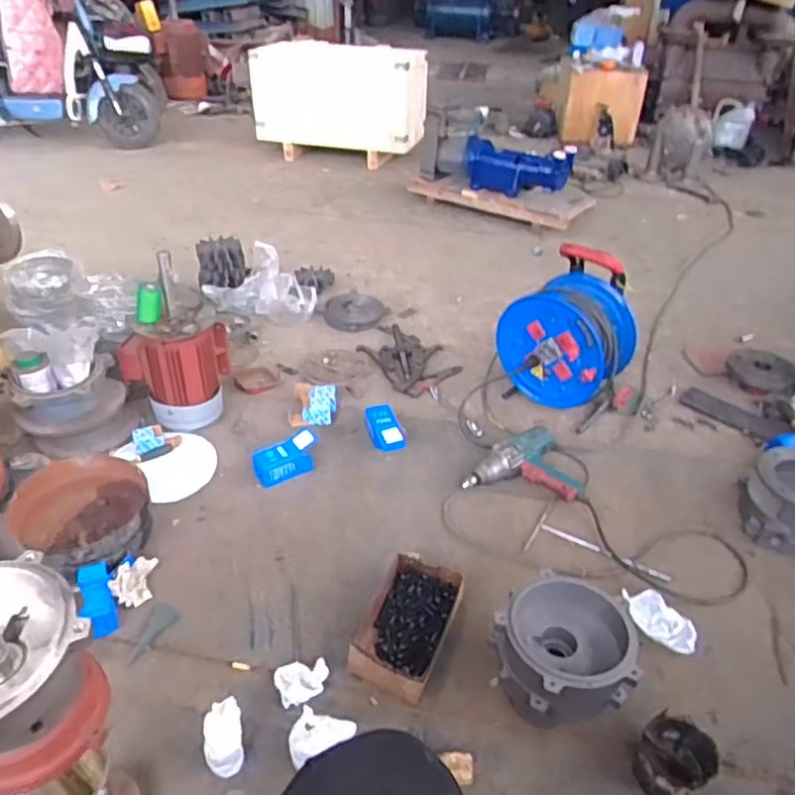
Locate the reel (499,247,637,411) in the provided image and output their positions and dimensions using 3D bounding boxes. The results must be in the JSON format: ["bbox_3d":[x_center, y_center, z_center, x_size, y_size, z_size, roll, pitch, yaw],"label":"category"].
[{"bbox_3d":[0.442,-0.181,1.667,0.217,0.355,0.295,-29,46,-35],"label":"reel"}]

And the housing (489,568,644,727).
[{"bbox_3d":[0.262,0.420,1.039,0.209,0.185,0.199,1,36,-1],"label":"housing"}]

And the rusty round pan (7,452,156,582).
[{"bbox_3d":[-0.611,0.240,1.280,0.258,0.117,0.244,1,36,-1],"label":"rusty round pan"}]

